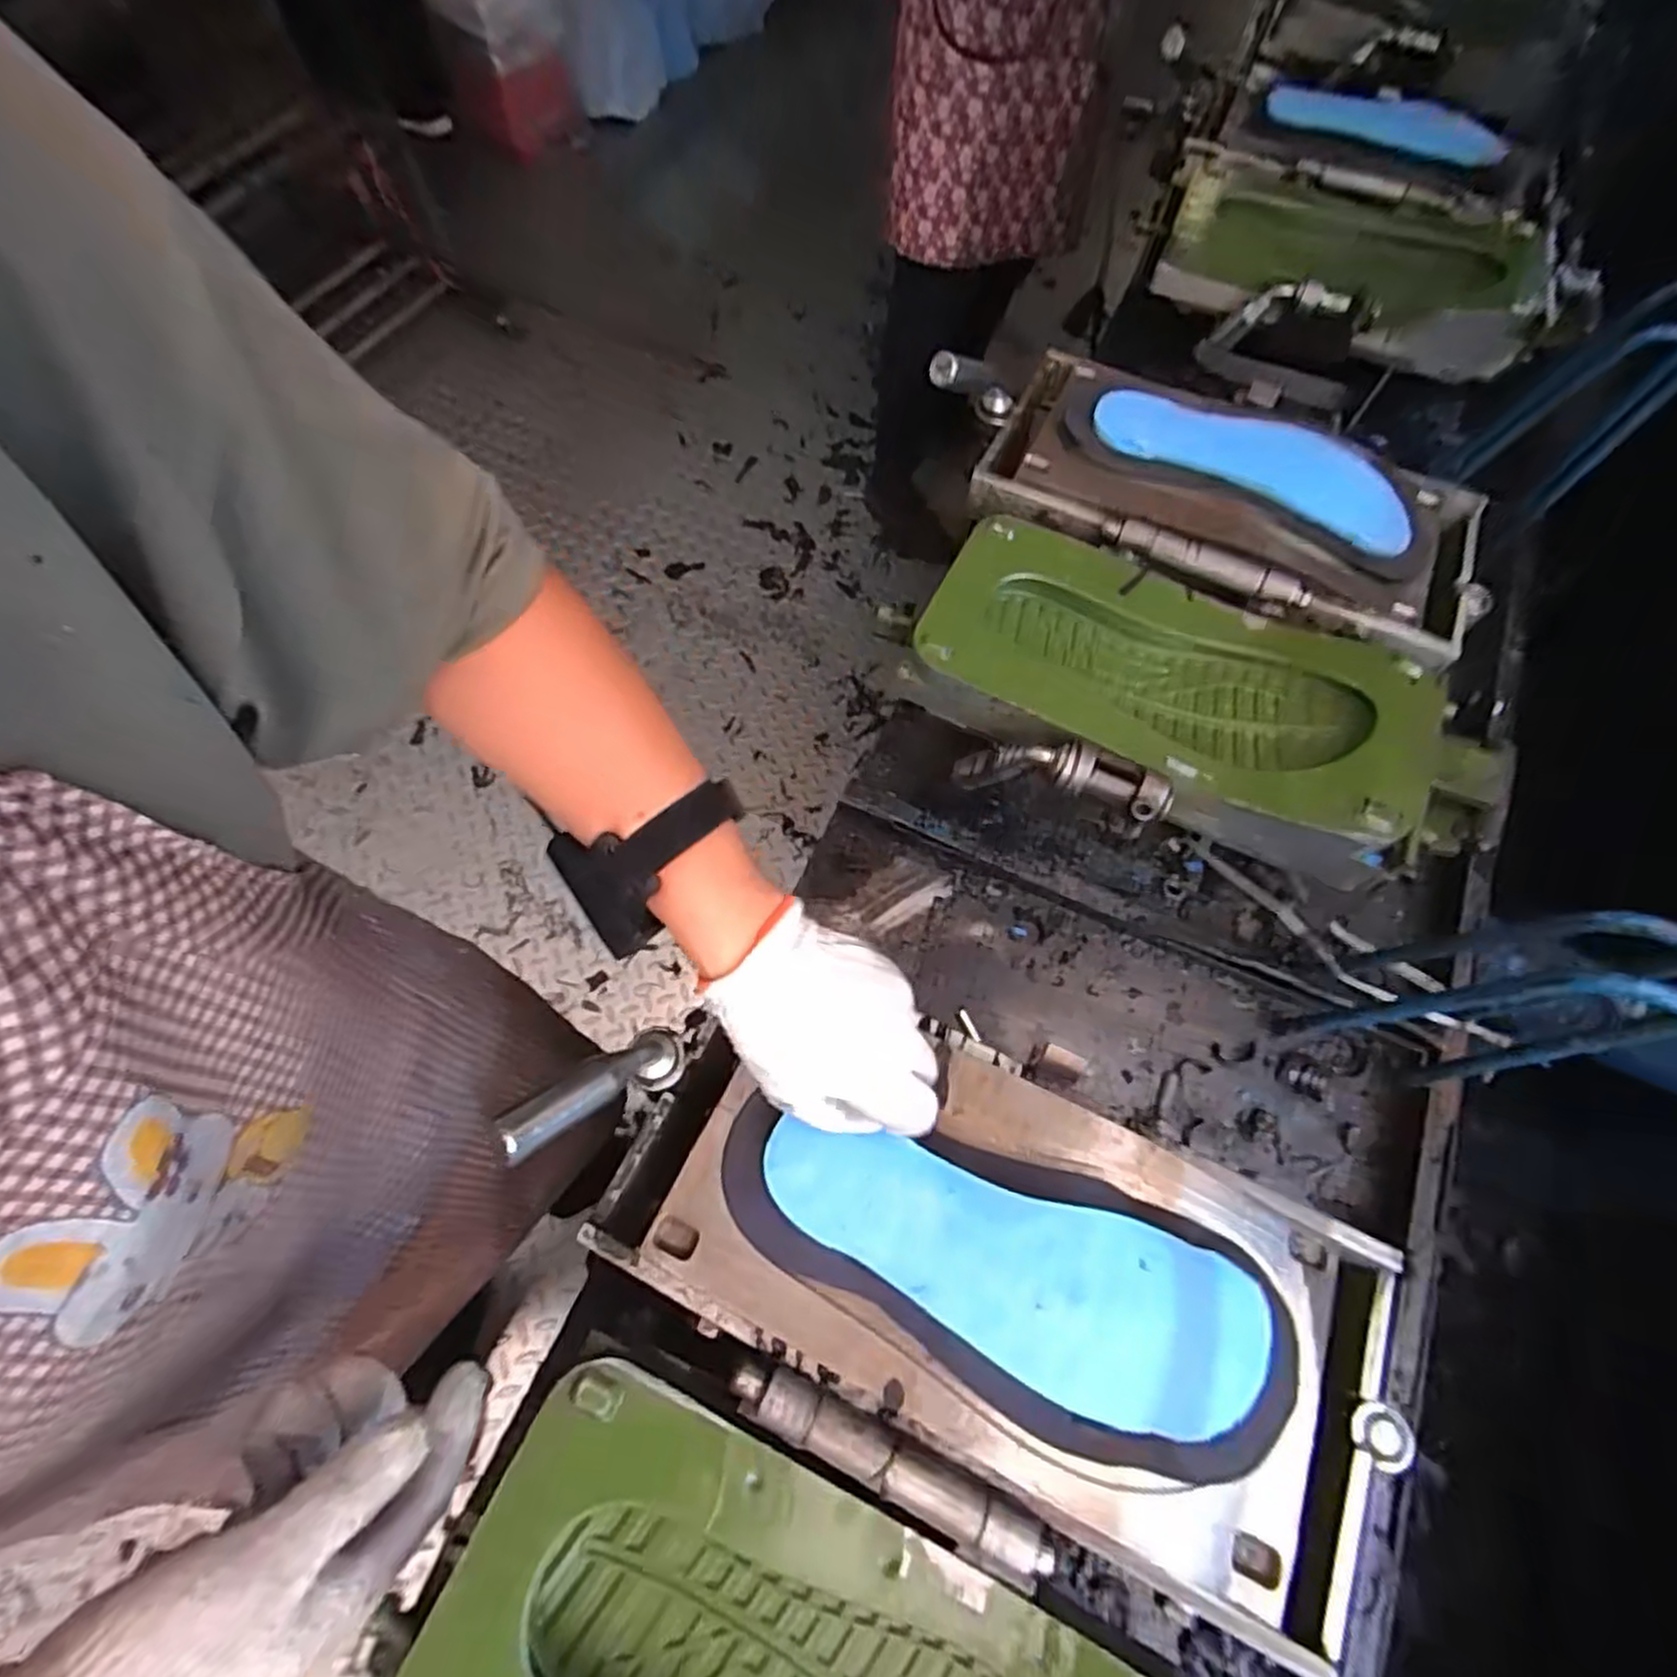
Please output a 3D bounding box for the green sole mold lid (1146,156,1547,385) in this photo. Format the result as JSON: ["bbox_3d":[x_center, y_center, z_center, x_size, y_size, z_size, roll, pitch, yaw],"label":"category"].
[{"bbox_3d":[0.489,-0.547,0.758,0.337,0.073,0.173,16,61,5],"label":"green sole mold lid"}]

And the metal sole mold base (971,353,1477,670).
[{"bbox_3d":[0.321,-0.279,0.627,0.405,0.065,0.206,26,62,10],"label":"metal sole mold base"}]

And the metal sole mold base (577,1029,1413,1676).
[{"bbox_3d":[0.083,0.213,0.387,0.398,0.048,0.196,23,62,9],"label":"metal sole mold base"}]

